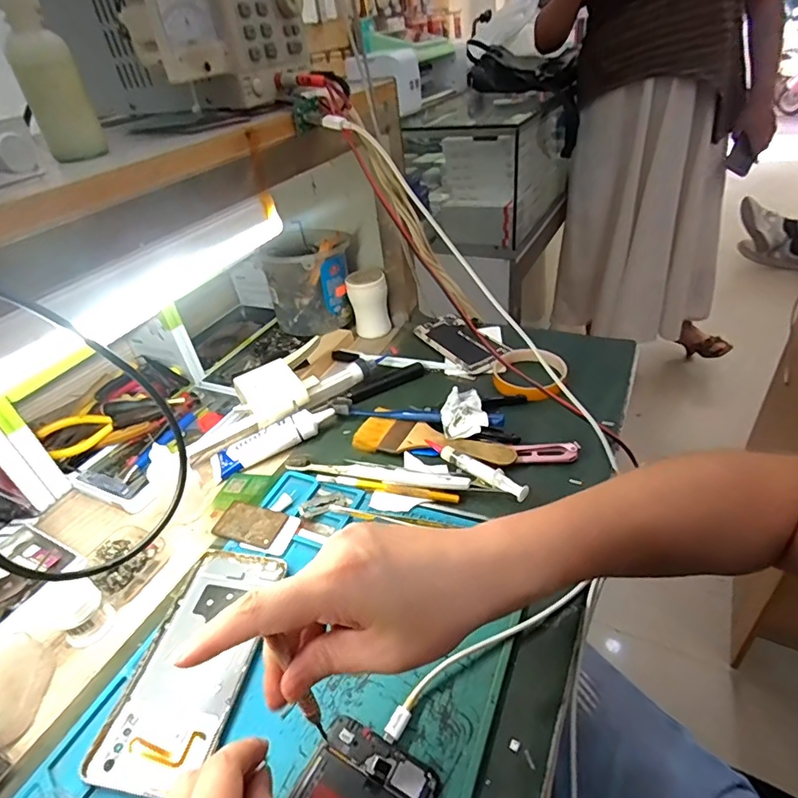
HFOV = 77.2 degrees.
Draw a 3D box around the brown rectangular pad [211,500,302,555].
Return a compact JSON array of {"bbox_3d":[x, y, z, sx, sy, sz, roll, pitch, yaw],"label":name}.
[{"bbox_3d":[-0.127,0.114,0.442,0.075,0.007,0.040,8,39,19],"label":"brown rectangular pad"}]

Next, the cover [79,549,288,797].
[{"bbox_3d":[-0.142,0.178,0.353,0.075,0.012,0.160,6,39,7],"label":"cover"}]

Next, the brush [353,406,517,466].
[{"bbox_3d":[0.031,0.047,0.499,0.161,0.013,0.058,17,43,28],"label":"brush"}]

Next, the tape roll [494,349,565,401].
[{"bbox_3d":[0.149,-0.029,0.582,0.080,0.022,0.087,-5,37,3],"label":"tape roll"}]

